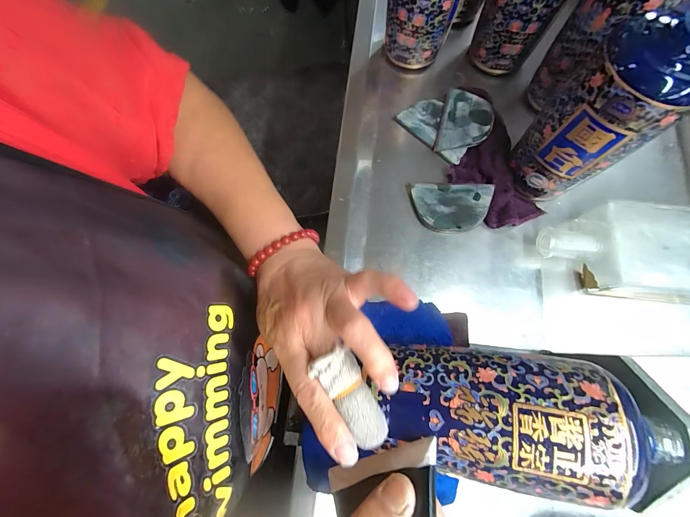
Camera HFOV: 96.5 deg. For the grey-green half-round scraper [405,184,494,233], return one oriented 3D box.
[{"bbox_3d":[0.117,-0.057,0.349,0.089,0.017,0.054,5,75,3],"label":"grey-green half-round scraper"}]

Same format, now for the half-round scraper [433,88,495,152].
[{"bbox_3d":[0.145,-0.165,0.371,0.059,0.004,0.077,13,85,18],"label":"half-round scraper"}]

